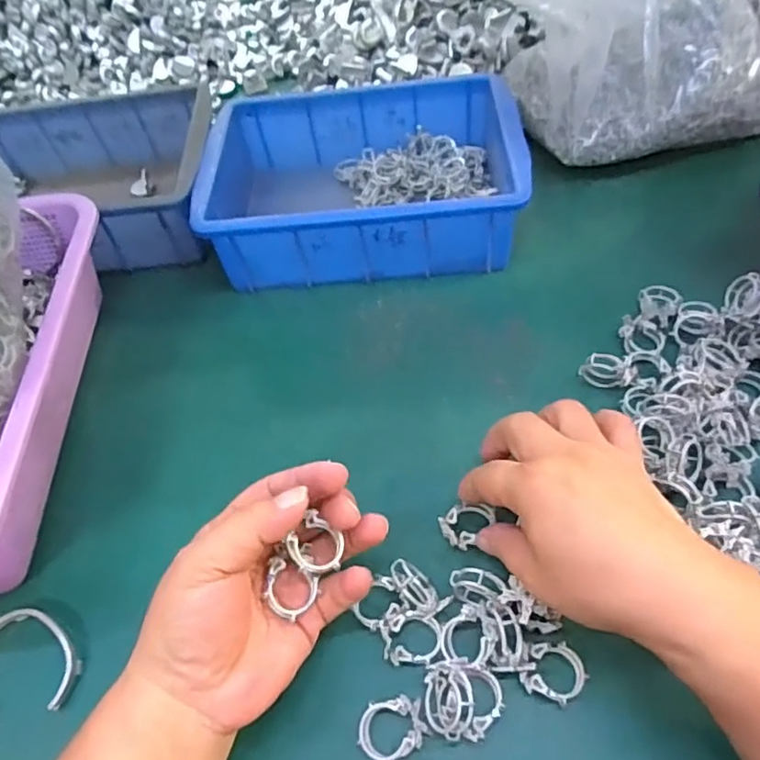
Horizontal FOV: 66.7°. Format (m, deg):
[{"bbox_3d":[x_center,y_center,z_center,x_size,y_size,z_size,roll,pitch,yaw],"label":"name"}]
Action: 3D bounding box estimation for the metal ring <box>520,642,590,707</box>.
[{"bbox_3d":[0.084,0.139,0.274,0.028,0.004,0.027,2,60,-4],"label":"metal ring"}]

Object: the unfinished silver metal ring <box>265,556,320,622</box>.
[{"bbox_3d":[-0.041,0.097,0.267,0.023,0.009,0.021,22,67,-3],"label":"unfinished silver metal ring"}]

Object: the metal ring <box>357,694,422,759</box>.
[{"bbox_3d":[0.004,0.162,0.266,0.028,0.005,0.026,-7,59,12],"label":"metal ring"}]

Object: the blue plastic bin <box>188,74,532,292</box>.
[{"bbox_3d":[-0.014,-0.164,0.484,0.248,0.077,0.173,-3,53,4],"label":"blue plastic bin"}]

